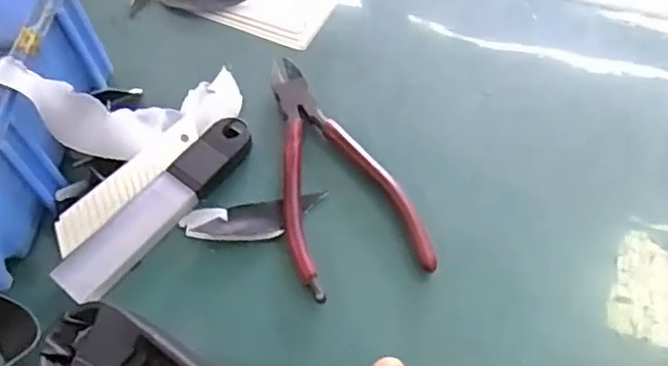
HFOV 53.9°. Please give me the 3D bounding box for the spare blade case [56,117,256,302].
[{"bbox_3d":[-0.092,0.012,0.352,0.028,0.013,0.126,33,66,21],"label":"spare blade case"}]

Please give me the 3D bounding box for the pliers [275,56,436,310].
[{"bbox_3d":[-0.005,-0.012,0.363,0.065,0.011,0.155,-17,59,-7],"label":"pliers"}]

